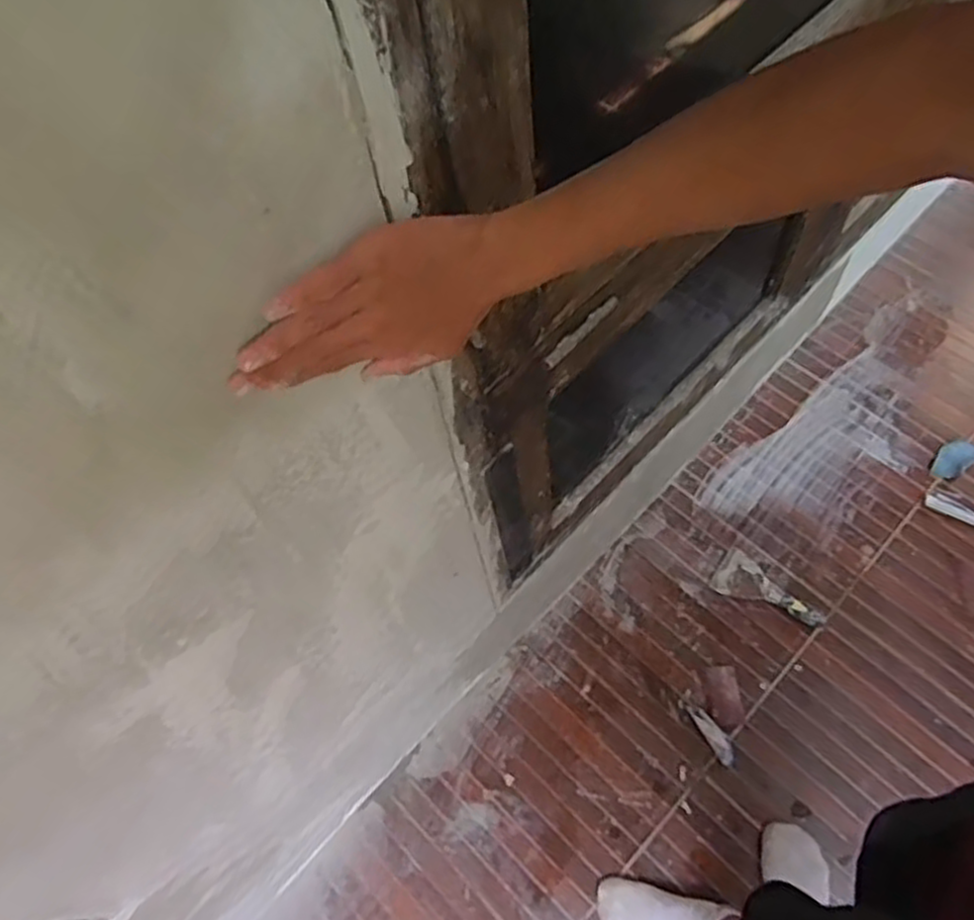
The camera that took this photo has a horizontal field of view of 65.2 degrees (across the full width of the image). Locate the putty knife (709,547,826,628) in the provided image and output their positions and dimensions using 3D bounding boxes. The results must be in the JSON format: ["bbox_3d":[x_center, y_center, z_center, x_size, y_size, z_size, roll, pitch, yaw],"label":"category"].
[{"bbox_3d":[0.530,0.251,1.427,0.201,0.017,0.090,30,69,19],"label":"putty knife"}]

